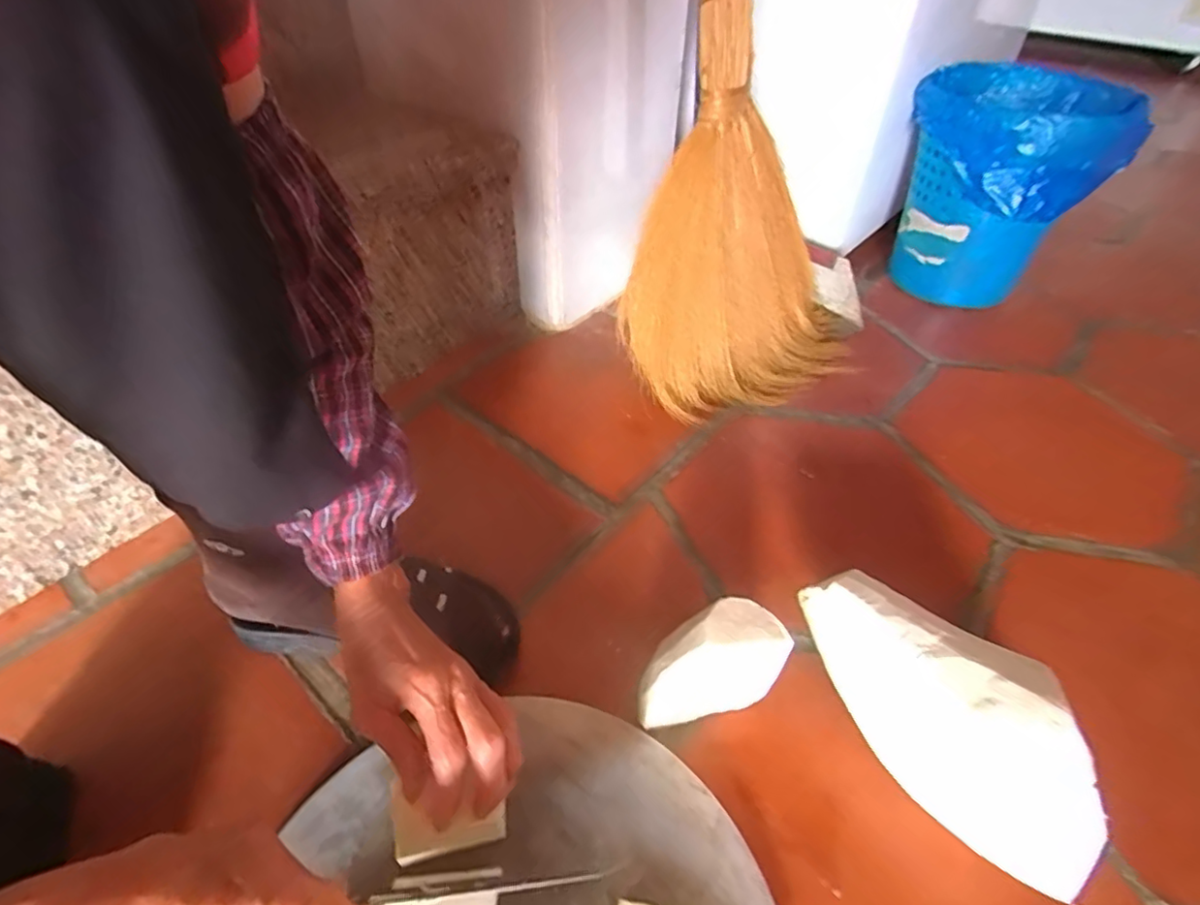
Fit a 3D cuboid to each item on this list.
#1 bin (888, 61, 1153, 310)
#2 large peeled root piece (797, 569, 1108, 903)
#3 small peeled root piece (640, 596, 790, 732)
[{"bbox_3d":[0.466,-0.307,0.735,0.194,0.251,0.212,15,47,14],"label":"bin"},{"bbox_3d":[0.208,0.161,0.366,0.072,0.106,0.185,-16,48,-17],"label":"large peeled root piece"},{"bbox_3d":[0.072,0.142,0.394,0.090,0.090,0.037,-8,46,-9],"label":"small peeled root piece"}]

